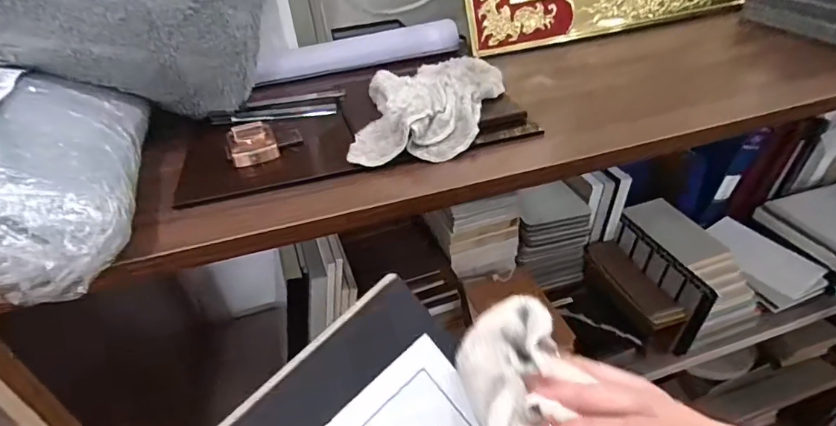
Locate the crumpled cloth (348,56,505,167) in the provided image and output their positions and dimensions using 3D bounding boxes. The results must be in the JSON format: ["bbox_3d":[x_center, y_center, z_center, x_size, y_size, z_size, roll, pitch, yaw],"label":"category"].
[{"bbox_3d":[0.011,-0.092,0.404,0.115,0.035,0.136,1,37,9],"label":"crumpled cloth"}]

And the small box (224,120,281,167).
[{"bbox_3d":[-0.138,-0.057,0.391,0.039,0.023,0.031,-17,38,-14],"label":"small box"}]

